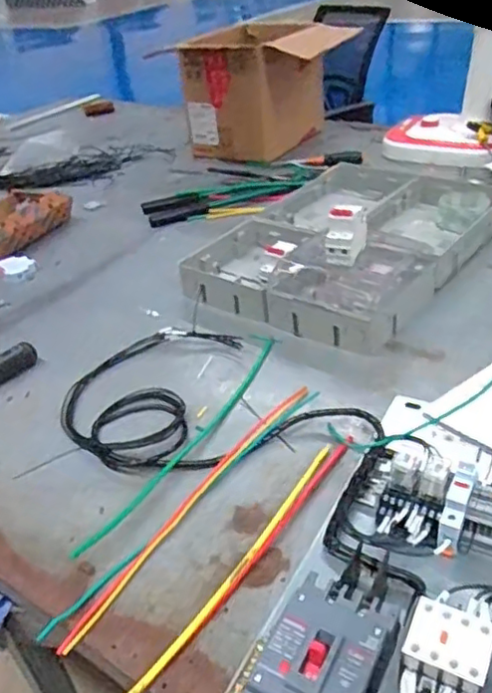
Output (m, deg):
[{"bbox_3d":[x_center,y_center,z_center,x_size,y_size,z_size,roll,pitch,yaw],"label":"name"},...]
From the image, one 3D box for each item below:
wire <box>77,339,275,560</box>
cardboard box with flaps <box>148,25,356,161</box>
[{"bbox_3d":[-0.057,0.101,0.755,0.031,0.011,0.405,15,38,27],"label":"wire"},{"bbox_3d":[0.071,-0.651,1.608,0.318,0.299,0.433,12,38,25],"label":"cardboard box with flaps"}]

